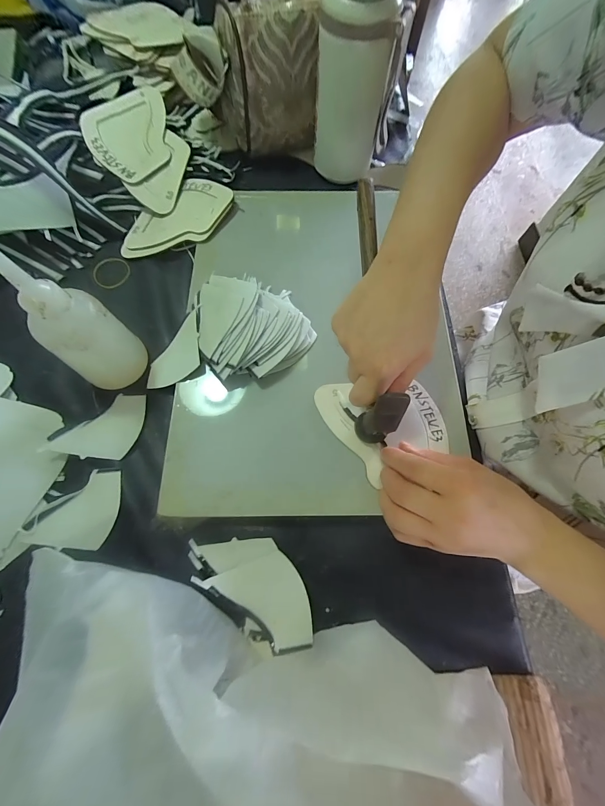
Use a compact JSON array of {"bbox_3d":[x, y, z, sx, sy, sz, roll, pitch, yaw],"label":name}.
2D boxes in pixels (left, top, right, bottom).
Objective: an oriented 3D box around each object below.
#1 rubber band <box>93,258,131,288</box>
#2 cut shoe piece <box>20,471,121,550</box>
[{"bbox_3d":[-0.238,-0.164,0.382,0.043,0.004,0.051,-36,75,-15],"label":"rubber band"},{"bbox_3d":[-0.210,0.098,0.288,0.073,0.004,0.068,5,69,-1],"label":"cut shoe piece"}]

